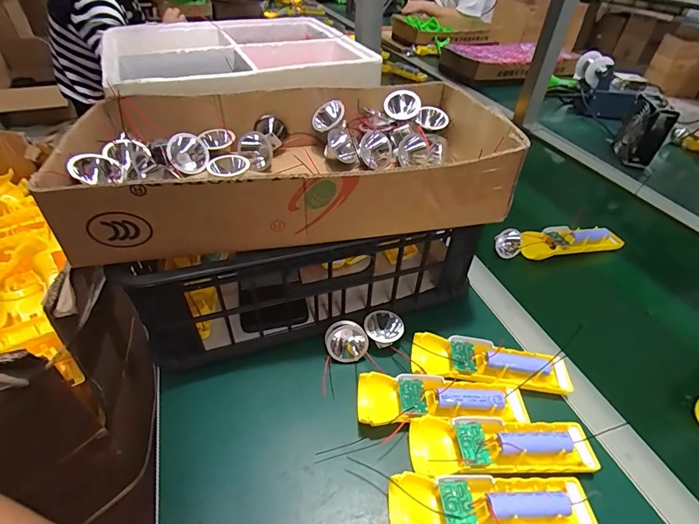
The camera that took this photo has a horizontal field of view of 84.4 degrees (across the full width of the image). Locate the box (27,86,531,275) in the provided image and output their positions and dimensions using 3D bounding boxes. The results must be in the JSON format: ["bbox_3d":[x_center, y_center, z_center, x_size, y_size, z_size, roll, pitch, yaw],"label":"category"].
[{"bbox_3d":[-0.054,-0.117,0.419,0.405,0.076,0.224,-6,42,-10],"label":"box"}]

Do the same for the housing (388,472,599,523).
[{"bbox_3d":[0.116,0.203,0.315,0.163,0.030,0.048,0,41,-2],"label":"housing"}]

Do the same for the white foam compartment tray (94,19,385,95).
[{"bbox_3d":[-0.186,-0.348,0.641,0.384,0.043,0.340,-17,45,-20],"label":"white foam compartment tray"}]

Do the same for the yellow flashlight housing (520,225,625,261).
[{"bbox_3d":[0.344,-0.035,0.604,0.158,0.027,0.052,-8,43,-12],"label":"yellow flashlight housing"}]

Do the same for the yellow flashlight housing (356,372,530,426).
[{"bbox_3d":[0.093,0.138,0.386,0.165,0.023,0.050,1,41,-1],"label":"yellow flashlight housing"}]

